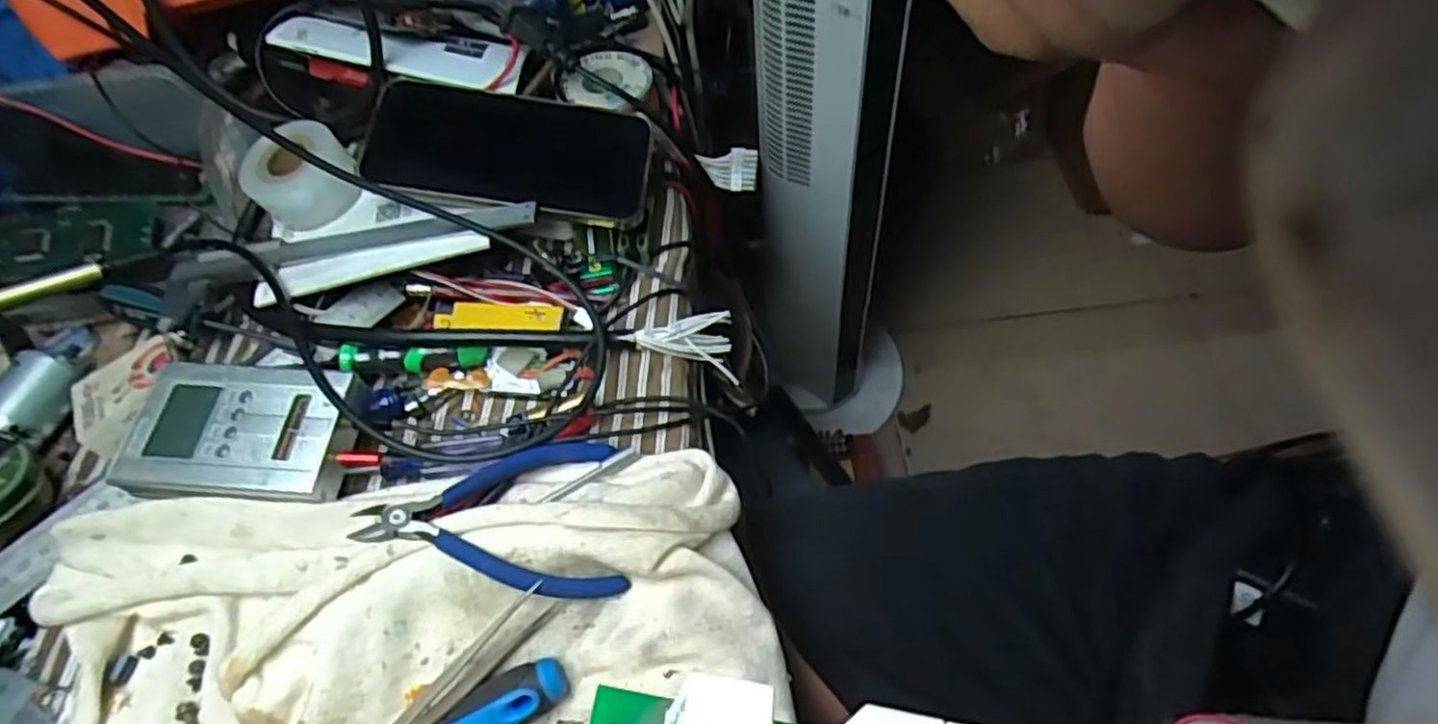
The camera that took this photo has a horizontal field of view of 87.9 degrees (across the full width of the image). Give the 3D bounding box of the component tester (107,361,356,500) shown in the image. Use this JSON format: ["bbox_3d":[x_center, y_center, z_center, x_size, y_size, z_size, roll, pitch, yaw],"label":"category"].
[{"bbox_3d":[-0.240,0.036,0.375,0.100,0.028,0.068,-4,56,3],"label":"component tester"}]

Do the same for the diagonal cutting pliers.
[{"bbox_3d":[-0.101,0.074,0.339,0.114,0.009,0.078,-2,48,-20],"label":"diagonal cutting pliers"}]

